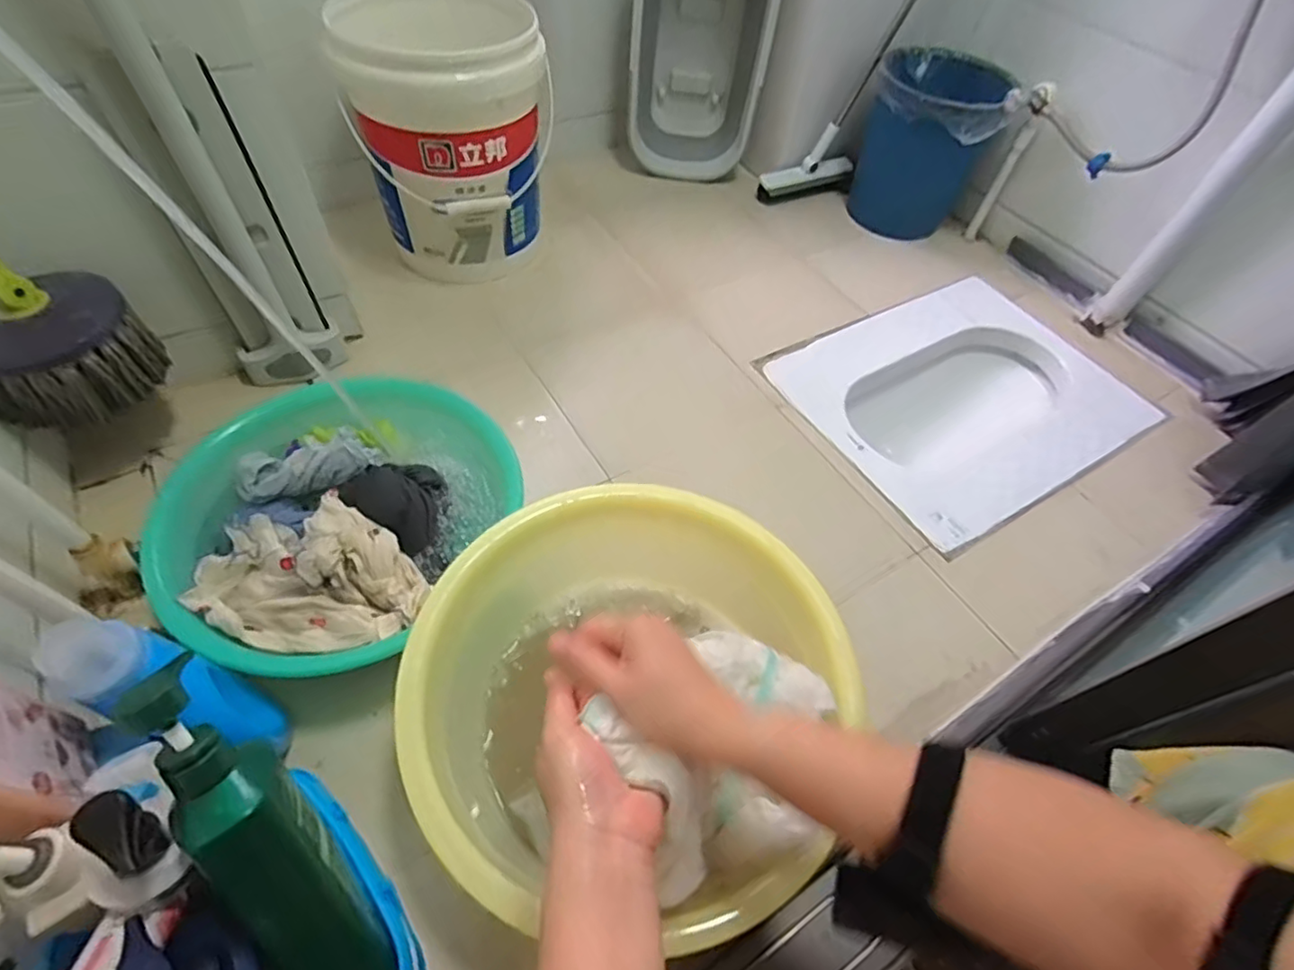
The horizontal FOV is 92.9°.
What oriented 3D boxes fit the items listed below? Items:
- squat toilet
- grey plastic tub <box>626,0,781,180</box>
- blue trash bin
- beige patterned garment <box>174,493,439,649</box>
[{"bbox_3d":[0.516,-0.121,1.071,0.524,0.155,0.409,-22,59,-20],"label":"squat toilet"},{"bbox_3d":[0.106,-0.892,1.181,0.262,0.523,0.201,5,54,-2],"label":"grey plastic tub"},{"bbox_3d":[0.532,-0.656,1.208,0.223,0.278,0.224,14,54,5],"label":"blue trash bin"},{"bbox_3d":[-0.337,0.092,0.632,0.210,0.055,0.146,0,54,-5],"label":"beige patterned garment"}]

